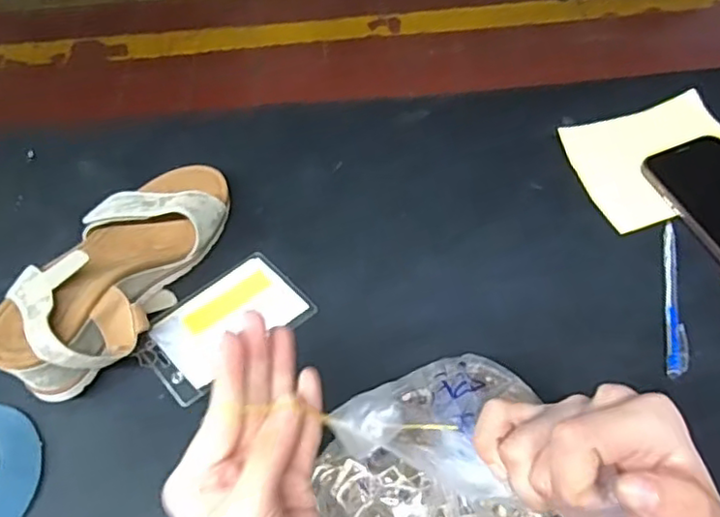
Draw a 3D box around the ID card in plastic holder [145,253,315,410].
[{"bbox_3d":[-0.107,0.048,0.495,0.126,0.009,0.085,-35,54,-27],"label":"ID card in plastic holder"}]

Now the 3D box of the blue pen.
[{"bbox_3d":[0.244,0.028,0.487,0.014,0.010,0.134,10,57,9],"label":"blue pen"}]

